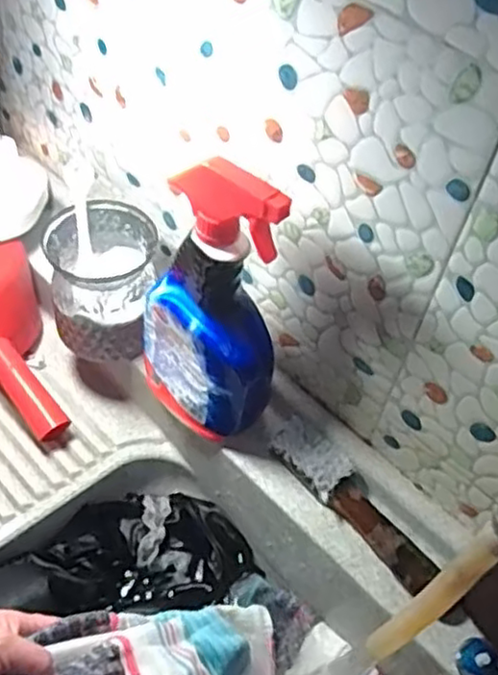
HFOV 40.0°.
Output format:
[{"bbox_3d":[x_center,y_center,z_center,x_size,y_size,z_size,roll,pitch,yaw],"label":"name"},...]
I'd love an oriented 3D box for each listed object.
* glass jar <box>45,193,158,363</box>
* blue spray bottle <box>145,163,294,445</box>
[{"bbox_3d":[-0.140,-0.055,0.663,0.095,0.110,0.108,3,51,-4],"label":"glass jar"},{"bbox_3d":[-0.028,-0.026,0.554,0.069,0.265,0.110,-34,62,-28],"label":"blue spray bottle"}]

